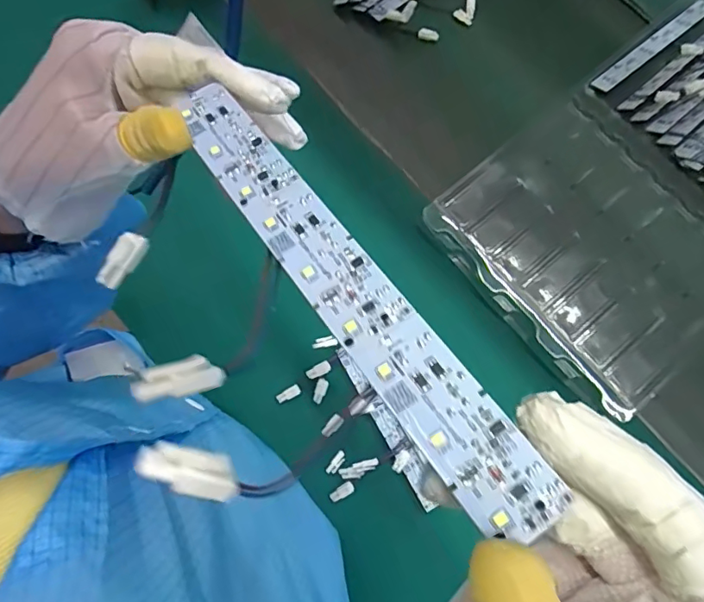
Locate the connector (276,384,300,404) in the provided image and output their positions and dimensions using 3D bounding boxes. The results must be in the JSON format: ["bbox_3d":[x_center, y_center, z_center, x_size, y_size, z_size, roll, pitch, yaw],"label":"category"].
[{"bbox_3d":[-0.069,0.102,0.562,0.027,0.004,0.011,-24,77,-6],"label":"connector"}]

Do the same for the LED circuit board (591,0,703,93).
[{"bbox_3d":[0.382,-0.322,0.645,0.197,0.004,0.022,-37,79,-8],"label":"LED circuit board"}]

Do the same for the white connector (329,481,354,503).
[{"bbox_3d":[-0.011,0.201,0.539,0.027,0.004,0.012,-31,78,-7],"label":"white connector"}]

